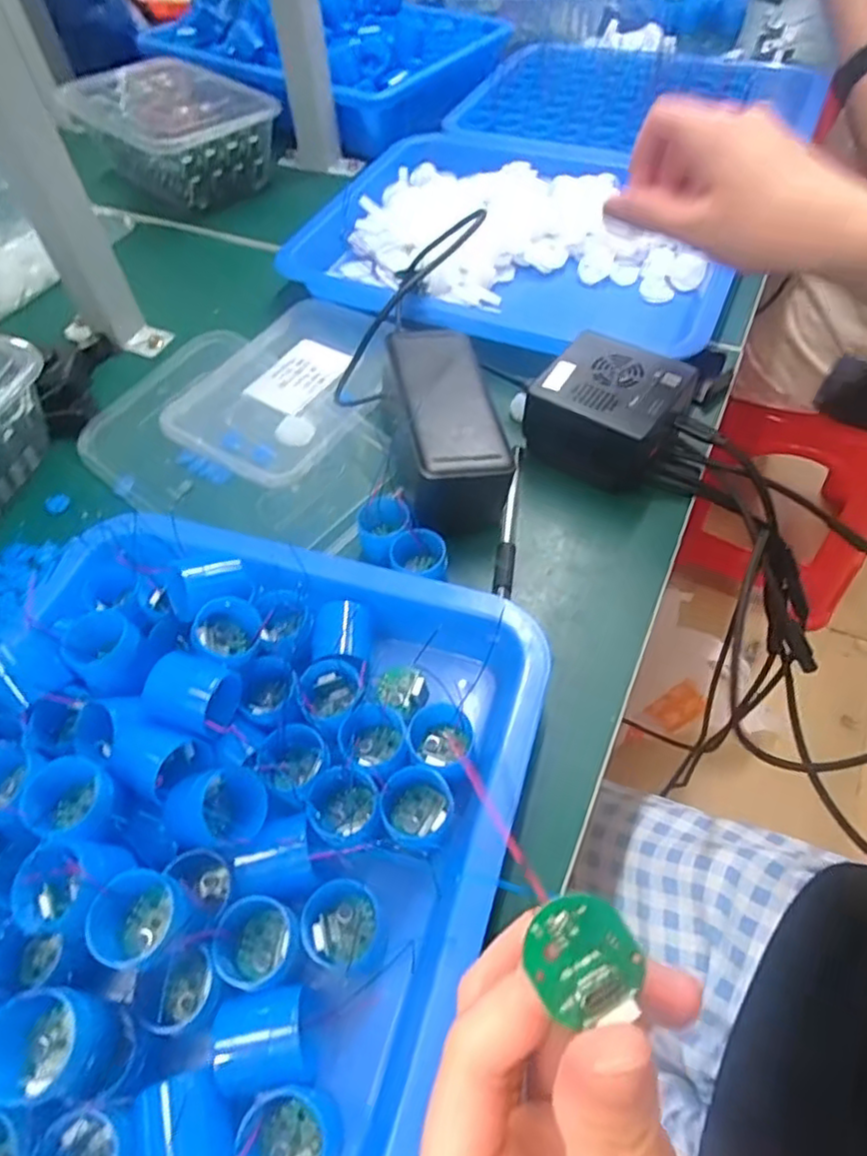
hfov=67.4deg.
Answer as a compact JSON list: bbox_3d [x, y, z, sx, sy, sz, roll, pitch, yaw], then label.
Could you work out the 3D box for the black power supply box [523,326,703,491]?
[{"bbox_3d":[0.105,-0.102,0.398,0.078,0.052,0.075,28,62,20],"label":"black power supply box"}]

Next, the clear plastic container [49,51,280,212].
[{"bbox_3d":[-0.254,-0.434,0.639,0.198,0.068,0.139,37,65,25],"label":"clear plastic container"}]

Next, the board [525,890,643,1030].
[{"bbox_3d":[0.032,0.079,0.136,0.021,0.005,0.021,14,58,10],"label":"board"}]

